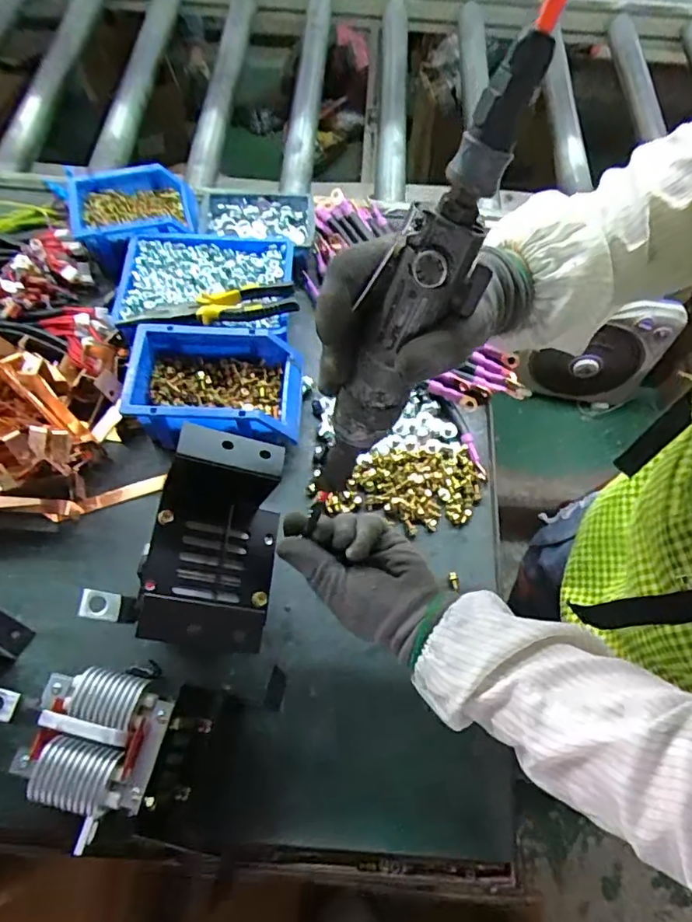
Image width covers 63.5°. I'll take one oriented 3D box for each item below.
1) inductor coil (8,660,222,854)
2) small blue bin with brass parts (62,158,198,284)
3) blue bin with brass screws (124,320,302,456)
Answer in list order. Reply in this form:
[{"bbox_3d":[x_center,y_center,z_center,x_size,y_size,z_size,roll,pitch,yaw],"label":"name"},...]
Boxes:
[{"bbox_3d":[-0.181,0.228,0.450,0.120,0.094,0.116,1,64,-2],"label":"inductor coil"},{"bbox_3d":[-0.272,-0.313,0.728,0.143,0.080,0.132,-13,65,-9],"label":"small blue bin with brass parts"},{"bbox_3d":[-0.144,-0.081,0.614,0.183,0.068,0.116,2,64,-2],"label":"blue bin with brass screws"}]

